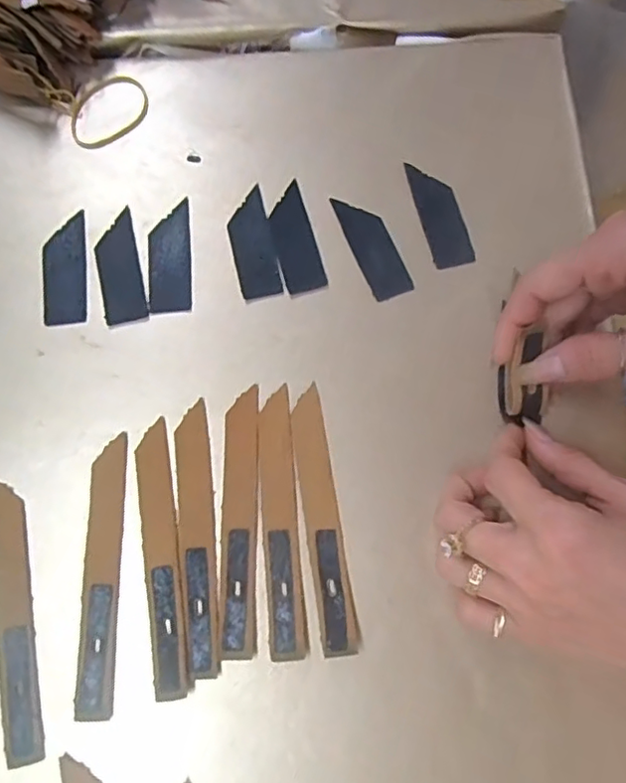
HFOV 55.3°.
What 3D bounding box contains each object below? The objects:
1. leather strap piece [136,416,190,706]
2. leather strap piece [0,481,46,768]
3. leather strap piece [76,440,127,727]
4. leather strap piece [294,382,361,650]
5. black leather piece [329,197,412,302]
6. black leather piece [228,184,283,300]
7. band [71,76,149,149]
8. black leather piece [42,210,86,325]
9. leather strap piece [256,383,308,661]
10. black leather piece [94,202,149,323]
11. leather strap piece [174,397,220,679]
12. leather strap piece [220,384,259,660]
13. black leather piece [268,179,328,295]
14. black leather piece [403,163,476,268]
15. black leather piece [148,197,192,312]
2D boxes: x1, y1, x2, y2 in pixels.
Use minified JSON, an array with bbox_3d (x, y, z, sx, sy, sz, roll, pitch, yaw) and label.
[{"bbox_3d":[-0.071,0.076,0.282,0.016,0.004,0.123,-9,75,-3],"label":"leather strap piece"},{"bbox_3d":[-0.139,0.102,0.276,0.019,0.004,0.123,-10,76,-3],"label":"leather strap piece"},{"bbox_3d":[-0.099,0.084,0.281,0.016,0.004,0.124,-1,75,-1],"label":"leather strap piece"},{"bbox_3d":[0.005,0.059,0.286,0.016,0.006,0.124,-7,75,-2],"label":"leather strap piece"},{"bbox_3d":[0.032,-0.080,0.327,0.022,0.004,0.063,-21,76,-6],"label":"black leather piece"},{"bbox_3d":[-0.033,-0.081,0.326,0.022,0.004,0.062,-13,76,-4],"label":"black leather piece"},{"bbox_3d":[-0.120,-0.165,0.351,0.051,0.004,0.042,-32,78,-9],"label":"band"},{"bbox_3d":[-0.135,-0.066,0.323,0.023,0.004,0.061,-7,75,-2],"label":"black leather piece"},{"bbox_3d":[-0.017,0.061,0.287,0.018,0.004,0.124,-4,75,-2],"label":"leather strap piece"},{"bbox_3d":[-0.105,-0.068,0.323,0.023,0.004,0.063,-12,76,-4],"label":"black leather piece"},{"bbox_3d":[-0.055,0.068,0.286,0.017,0.004,0.123,-6,75,-2],"label":"leather strap piece"},{"bbox_3d":[-0.036,0.060,0.287,0.017,0.004,0.124,0,75,-1],"label":"leather strap piece"},{"bbox_3d":[-0.010,-0.084,0.328,0.022,0.004,0.063,-14,76,-4],"label":"black leather piece"},{"bbox_3d":[0.070,-0.099,0.330,0.023,0.004,0.062,-15,76,-5],"label":"black leather piece"},{"bbox_3d":[-0.078,-0.074,0.325,0.023,0.004,0.063,-4,75,-2],"label":"black leather piece"}]

